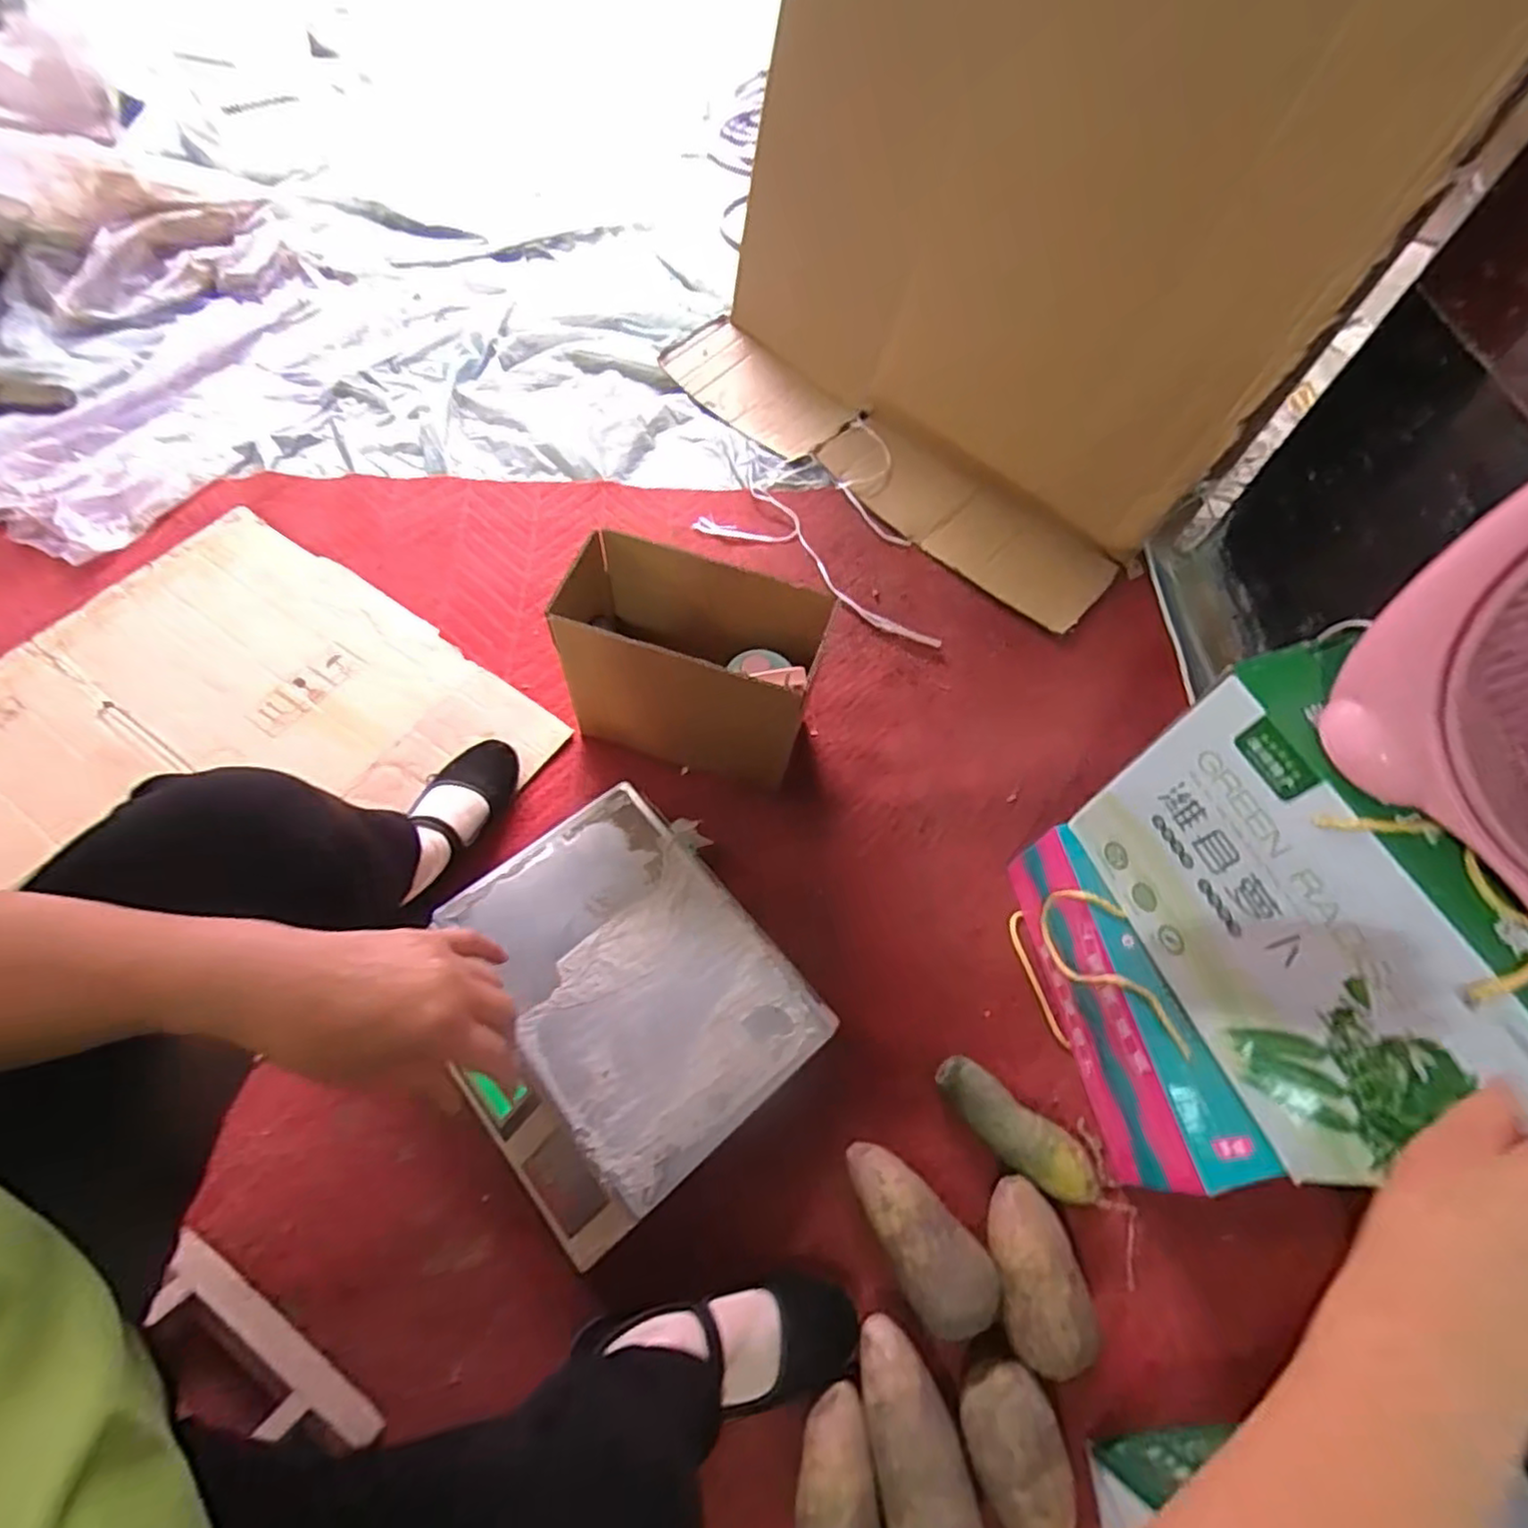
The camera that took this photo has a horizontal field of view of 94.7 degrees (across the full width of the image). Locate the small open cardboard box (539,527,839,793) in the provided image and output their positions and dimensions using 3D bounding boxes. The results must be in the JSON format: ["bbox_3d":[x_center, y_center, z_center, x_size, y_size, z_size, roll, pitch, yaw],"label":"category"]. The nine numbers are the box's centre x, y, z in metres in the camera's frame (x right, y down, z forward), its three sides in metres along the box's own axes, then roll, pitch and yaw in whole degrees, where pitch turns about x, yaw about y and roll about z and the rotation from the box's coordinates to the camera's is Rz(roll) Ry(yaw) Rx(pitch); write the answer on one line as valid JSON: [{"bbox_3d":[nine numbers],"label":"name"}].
[{"bbox_3d":[-0.080,-0.107,0.806,0.279,0.222,0.130,15,62,4],"label":"small open cardboard box"}]

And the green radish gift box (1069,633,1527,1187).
[{"bbox_3d":[0.419,0.126,0.545,0.098,0.257,0.341,-15,63,-9],"label":"green radish gift box"}]

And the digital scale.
[{"bbox_3d":[-0.149,0.232,0.690,0.308,0.090,0.328,-36,68,-18],"label":"digital scale"}]

